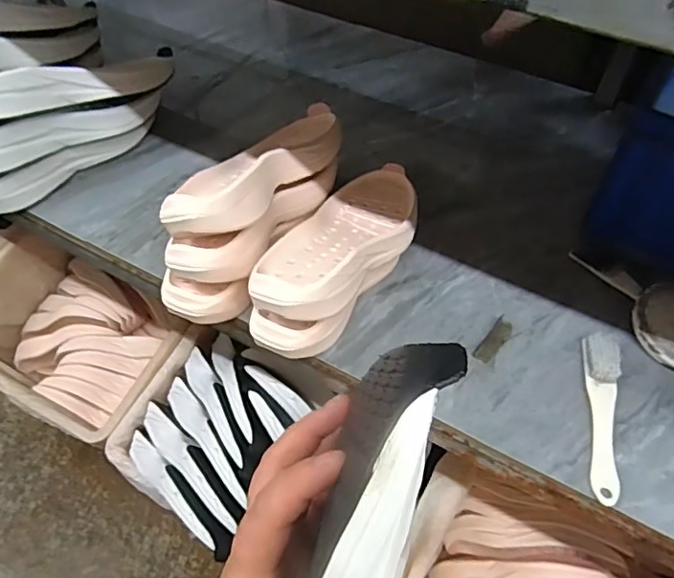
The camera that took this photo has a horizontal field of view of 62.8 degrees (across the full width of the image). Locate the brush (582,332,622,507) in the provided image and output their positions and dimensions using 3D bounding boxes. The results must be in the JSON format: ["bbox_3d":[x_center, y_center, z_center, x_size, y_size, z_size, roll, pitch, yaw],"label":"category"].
[{"bbox_3d":[0.235,0.107,0.487,0.029,0.025,0.160,13,51,8],"label":"brush"}]

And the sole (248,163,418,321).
[{"bbox_3d":[0.011,-0.057,0.548,0.101,0.055,0.258,25,54,16],"label":"sole"}]

